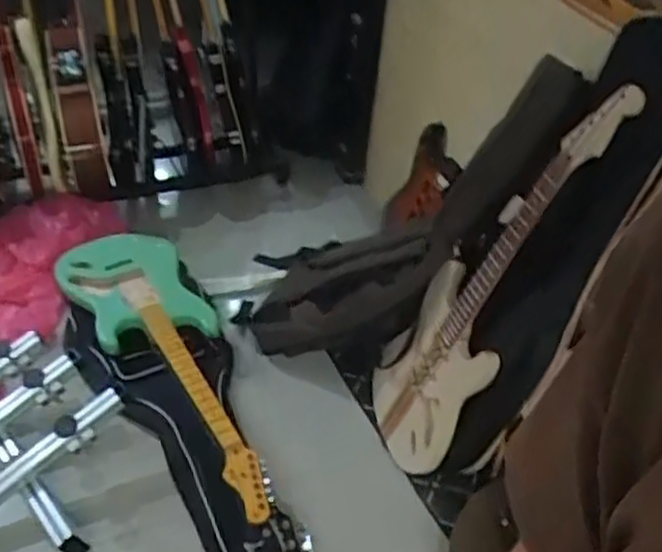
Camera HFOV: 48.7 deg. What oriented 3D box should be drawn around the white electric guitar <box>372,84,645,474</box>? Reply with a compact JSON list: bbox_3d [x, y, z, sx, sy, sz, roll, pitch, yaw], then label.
[{"bbox_3d":[0.330,0.024,1.566,0.065,0.918,0.268,10,30,-30],"label":"white electric guitar"}]

